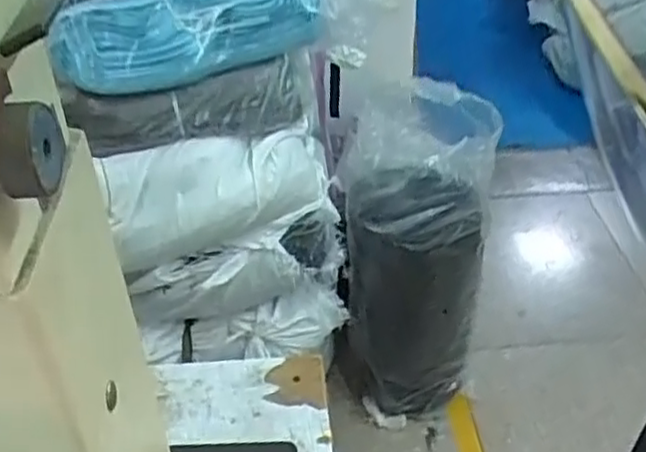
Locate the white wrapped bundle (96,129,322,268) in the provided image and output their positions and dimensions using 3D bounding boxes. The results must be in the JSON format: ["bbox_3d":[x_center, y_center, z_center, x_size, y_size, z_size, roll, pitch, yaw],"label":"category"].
[{"bbox_3d":[-0.191,-0.067,1.240,0.390,0.189,0.185,-10,39,-9],"label":"white wrapped bundle"}]

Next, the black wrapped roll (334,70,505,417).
[{"bbox_3d":[0.172,0.076,1.441,0.263,0.708,0.236,-4,39,-1],"label":"black wrapped roll"}]

